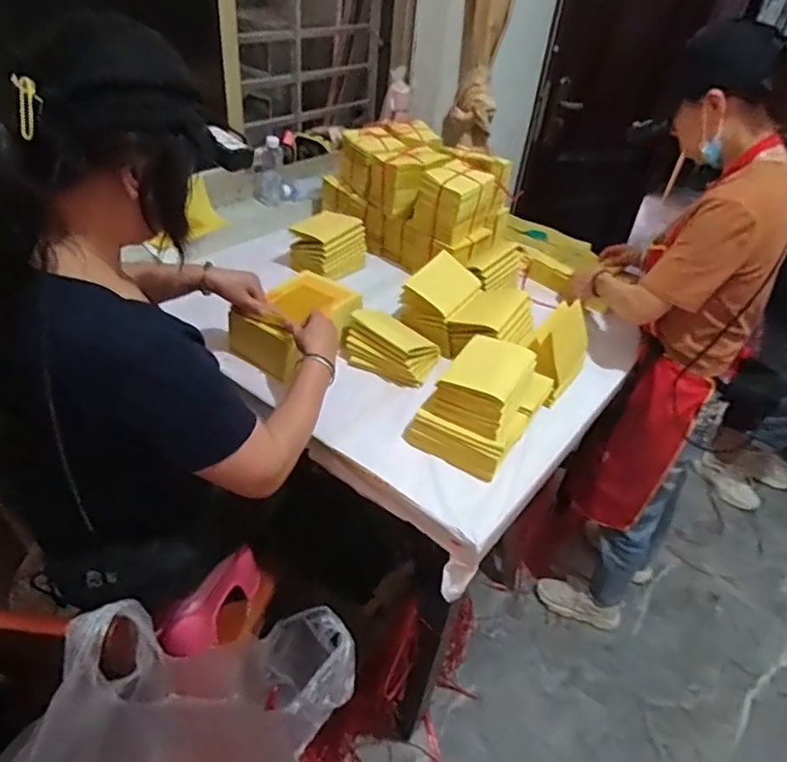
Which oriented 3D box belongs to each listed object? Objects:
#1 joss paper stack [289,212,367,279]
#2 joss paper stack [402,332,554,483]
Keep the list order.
[{"bbox_3d":[-0.158,-0.343,1.412,0.130,0.133,0.175,27,43,23],"label":"joss paper stack"},{"bbox_3d":[0.160,0.033,1.015,0.165,0.163,0.223,27,43,24],"label":"joss paper stack"}]

